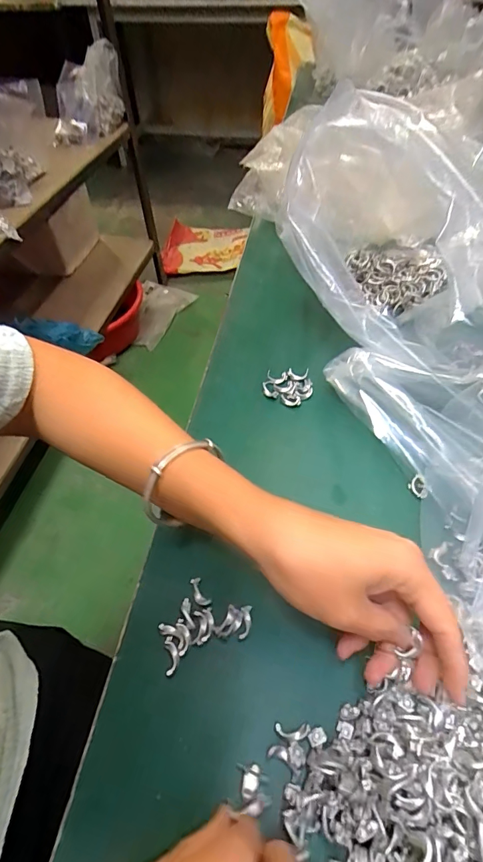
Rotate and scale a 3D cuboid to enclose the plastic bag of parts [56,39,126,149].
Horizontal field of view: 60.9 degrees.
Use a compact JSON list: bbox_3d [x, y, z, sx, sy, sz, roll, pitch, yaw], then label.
[{"bbox_3d":[-0.450,-0.968,1.177,0.205,0.177,0.269,-11,52,-7],"label":"plastic bag of parts"}]

